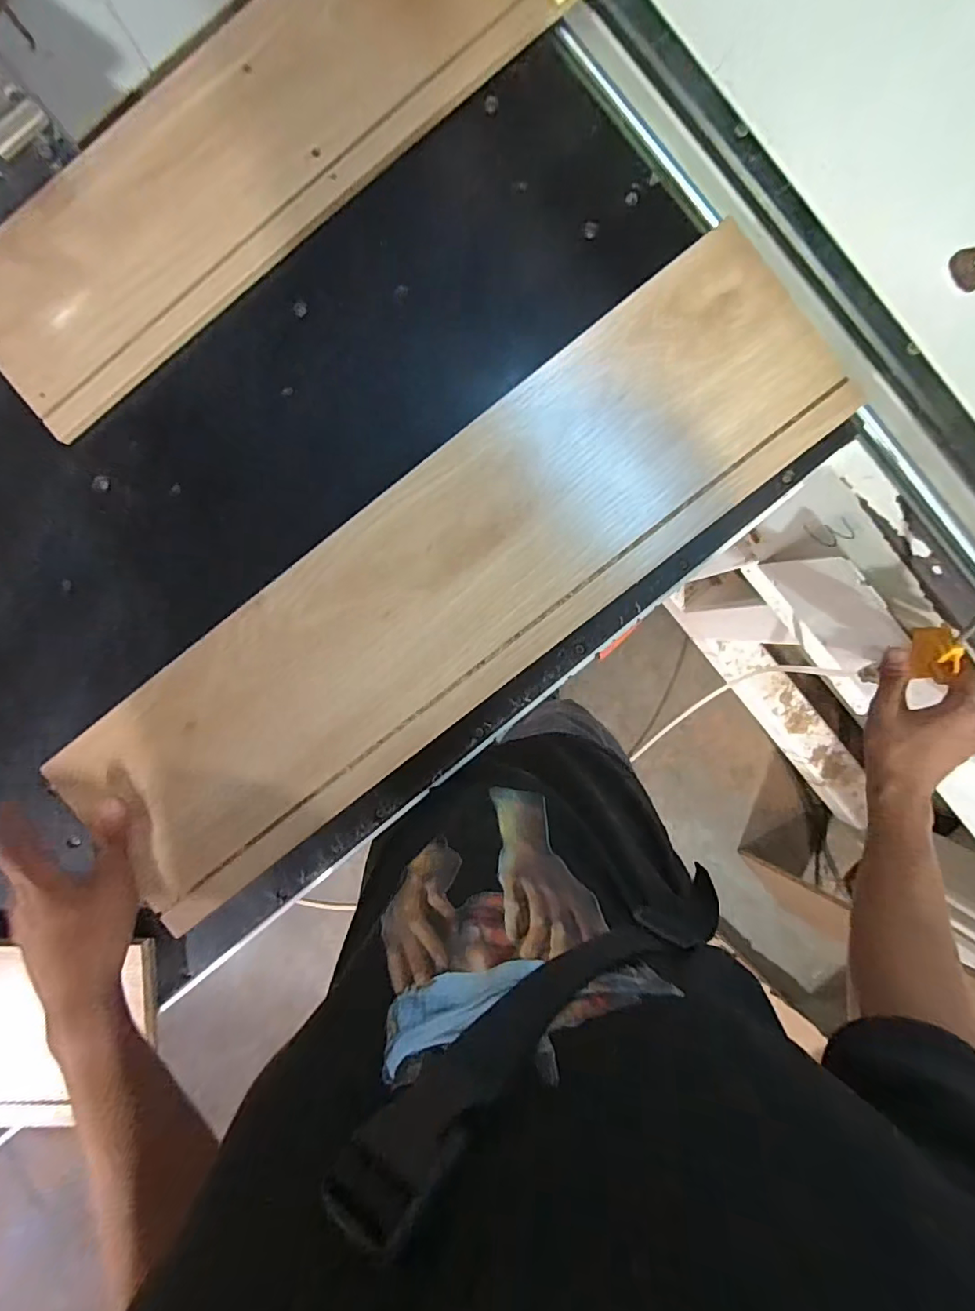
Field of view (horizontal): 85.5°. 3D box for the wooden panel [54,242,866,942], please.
[{"bbox_3d":[-0.028,-0.056,0.412,0.650,0.012,0.172,-38,92,1],"label":"wooden panel"}]

